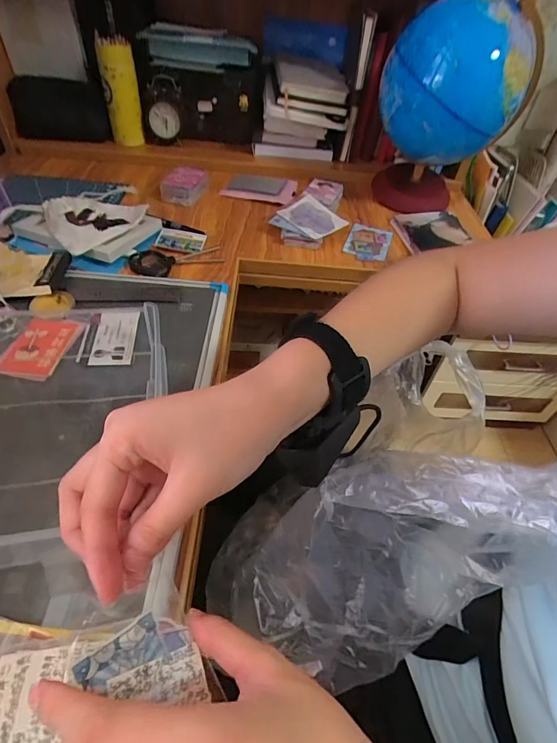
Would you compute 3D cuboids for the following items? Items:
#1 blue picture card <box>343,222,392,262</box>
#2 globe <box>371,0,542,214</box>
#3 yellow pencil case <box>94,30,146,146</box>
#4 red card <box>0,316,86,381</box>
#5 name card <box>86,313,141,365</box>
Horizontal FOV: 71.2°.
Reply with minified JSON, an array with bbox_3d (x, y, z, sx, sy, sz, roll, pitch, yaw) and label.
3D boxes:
[{"bbox_3d":[0.153,-0.221,0.661,0.070,0.005,0.116,18,50,9],"label":"blue picture card"},{"bbox_3d":[0.286,-0.433,0.671,0.214,0.301,0.182,22,48,15],"label":"globe"},{"bbox_3d":[-0.304,-0.537,0.756,0.064,0.171,0.051,-10,48,-15],"label":"yellow pencil case"},{"bbox_3d":[-0.252,-0.028,0.414,0.060,0.004,0.085,6,46,0],"label":"red card"},{"bbox_3d":[-0.182,-0.038,0.434,0.044,0.009,0.082,-3,47,-8],"label":"name card"}]

